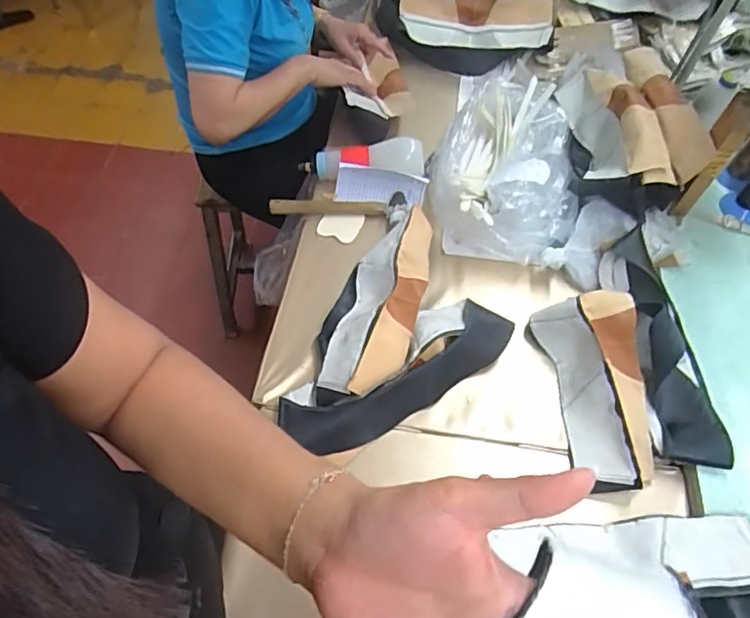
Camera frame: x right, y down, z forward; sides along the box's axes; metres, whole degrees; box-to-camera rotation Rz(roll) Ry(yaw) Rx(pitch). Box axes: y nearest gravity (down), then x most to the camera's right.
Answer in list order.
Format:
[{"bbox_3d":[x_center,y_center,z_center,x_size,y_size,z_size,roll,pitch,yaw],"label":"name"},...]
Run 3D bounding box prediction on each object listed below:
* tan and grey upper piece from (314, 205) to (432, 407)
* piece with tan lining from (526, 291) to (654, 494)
[{"bbox_3d":[0.009,-0.021,0.744,0.112,0.066,0.337,14,57,7],"label":"tan and grey upper piece"},{"bbox_3d":[0.282,0.093,0.665,0.112,0.089,0.236,-7,57,-6],"label":"piece with tan lining"}]

